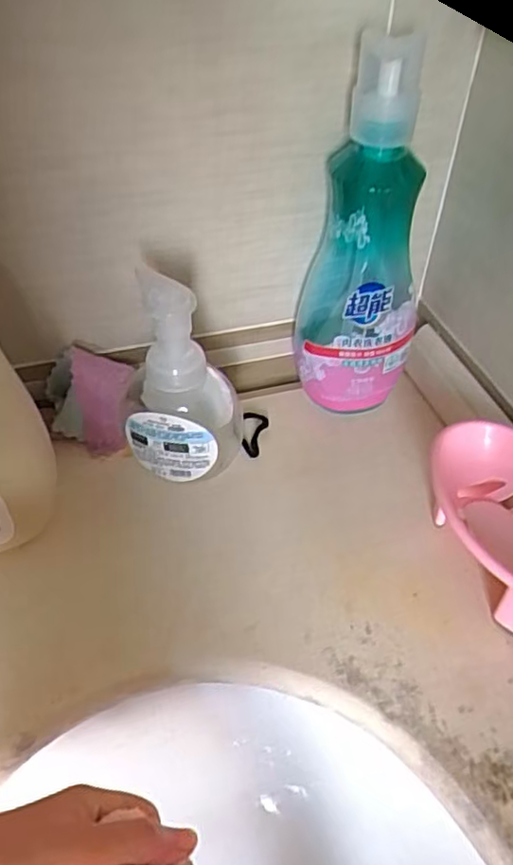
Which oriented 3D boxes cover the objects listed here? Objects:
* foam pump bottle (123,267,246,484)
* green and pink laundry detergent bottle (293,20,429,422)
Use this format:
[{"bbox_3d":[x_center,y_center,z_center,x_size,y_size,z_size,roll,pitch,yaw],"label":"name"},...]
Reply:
[{"bbox_3d":[-0.060,-0.034,0.483,0.079,0.162,0.071,-6,46,-8],"label":"foam pump bottle"},{"bbox_3d":[0.083,-0.135,0.500,0.087,0.288,0.054,1,45,0],"label":"green and pink laundry detergent bottle"}]

